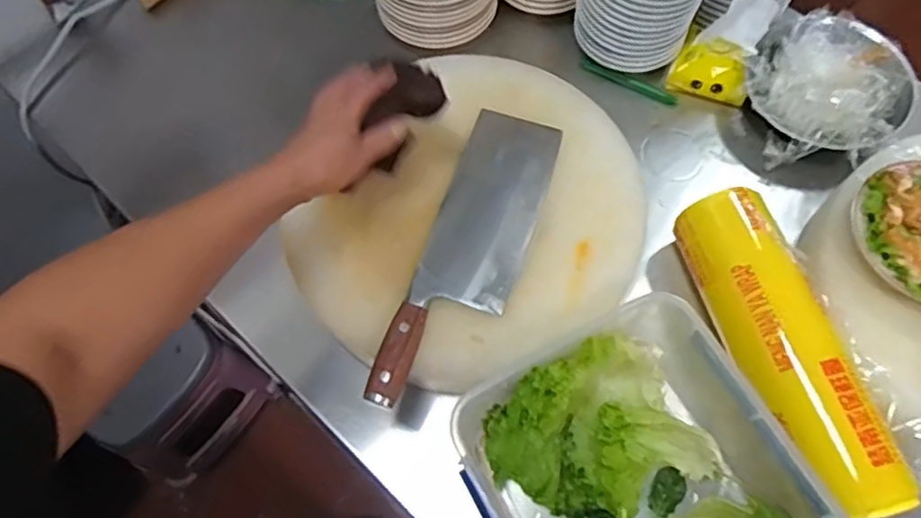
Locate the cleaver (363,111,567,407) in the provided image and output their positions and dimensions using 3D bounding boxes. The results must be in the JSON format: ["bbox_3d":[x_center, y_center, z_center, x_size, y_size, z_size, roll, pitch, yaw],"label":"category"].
[{"bbox_3d":[0.013,-0.009,0.629,0.097,0.029,0.335,17,68,9],"label":"cleaver"}]

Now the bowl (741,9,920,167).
[{"bbox_3d":[0.423,-0.196,0.747,0.176,0.067,0.182,-1,66,2],"label":"bowl"}]

